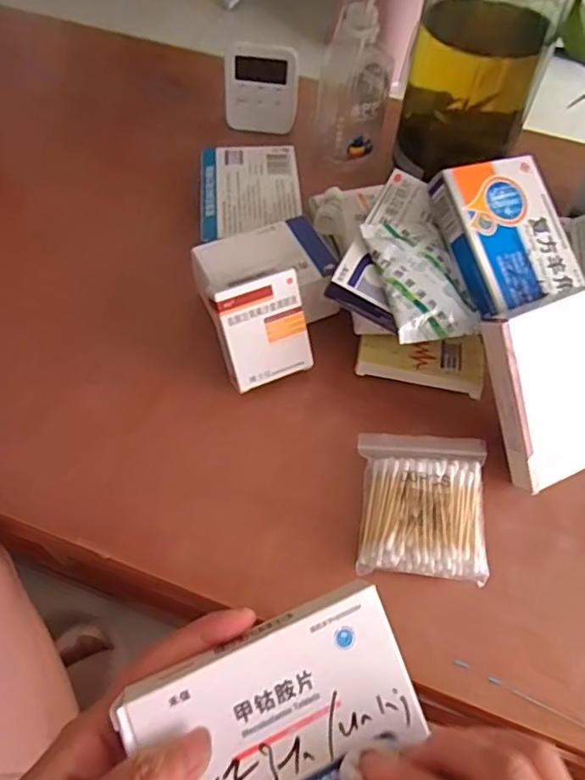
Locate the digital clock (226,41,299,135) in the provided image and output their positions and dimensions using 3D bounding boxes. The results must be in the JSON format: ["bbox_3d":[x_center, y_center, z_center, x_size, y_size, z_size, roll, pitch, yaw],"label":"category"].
[{"bbox_3d":[-0.032,-0.314,0.590,0.072,0.081,0.019,9,38,7],"label":"digital clock"}]

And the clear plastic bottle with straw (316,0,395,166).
[{"bbox_3d":[0.059,-0.289,0.528,0.061,0.144,0.054,13,58,7],"label":"clear plastic bottle with straw"}]

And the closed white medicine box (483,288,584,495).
[{"bbox_3d":[0.179,-0.001,0.384,0.082,0.016,0.123,-19,104,-17],"label":"closed white medicine box"}]

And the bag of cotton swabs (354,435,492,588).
[{"bbox_3d":[0.087,0.075,0.380,0.081,0.022,0.098,6,58,2],"label":"bag of cotton swabs"}]

